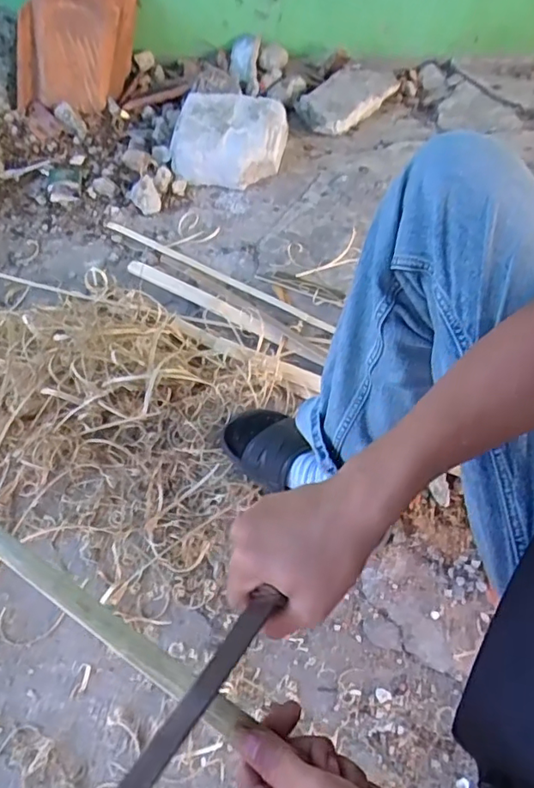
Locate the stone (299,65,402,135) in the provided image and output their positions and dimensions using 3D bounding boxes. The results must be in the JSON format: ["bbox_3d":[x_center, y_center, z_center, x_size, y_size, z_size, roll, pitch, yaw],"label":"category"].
[{"bbox_3d":[0.197,-0.718,1.322,0.143,0.052,0.253,38,66,22],"label":"stone"}]

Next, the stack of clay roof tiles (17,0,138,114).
[{"bbox_3d":[-0.468,-0.870,1.337,0.255,0.362,0.109,14,18,-3],"label":"stack of clay roof tiles"}]

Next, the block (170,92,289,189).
[{"bbox_3d":[-0.083,-0.578,1.237,0.244,0.093,0.205,7,59,6],"label":"block"}]

